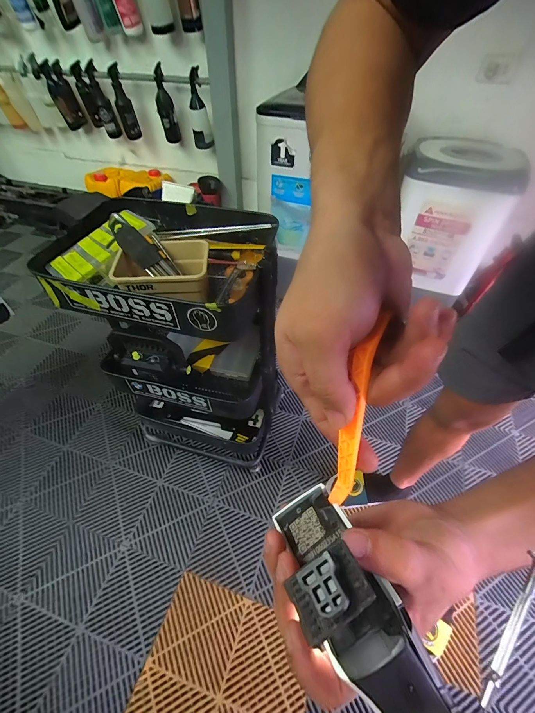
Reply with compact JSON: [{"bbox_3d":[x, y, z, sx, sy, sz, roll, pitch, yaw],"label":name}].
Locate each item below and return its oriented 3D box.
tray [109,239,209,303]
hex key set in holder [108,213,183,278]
[{"bbox_3d":[-0.184,-0.148,0.545,0.159,0.064,0.105,-3,50,-3],"label":"tray"},{"bbox_3d":[-0.221,-0.190,0.545,0.138,0.037,0.042,41,48,-23],"label":"hex key set in holder"}]

